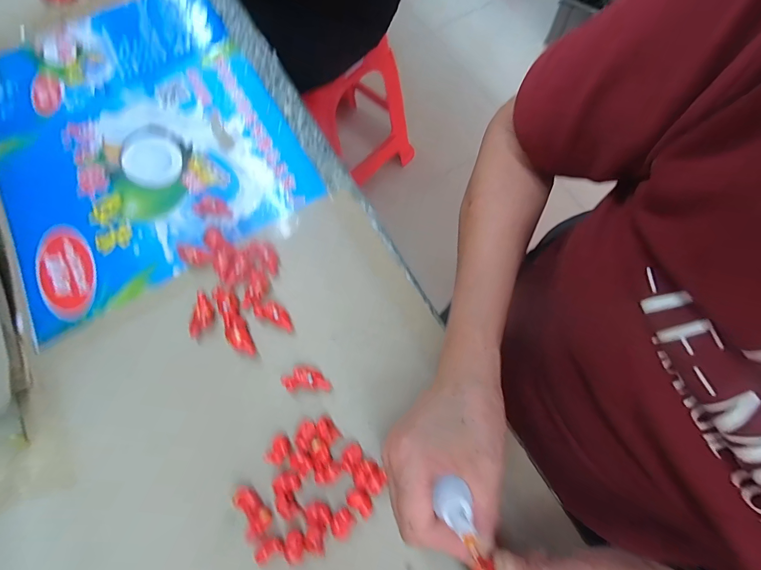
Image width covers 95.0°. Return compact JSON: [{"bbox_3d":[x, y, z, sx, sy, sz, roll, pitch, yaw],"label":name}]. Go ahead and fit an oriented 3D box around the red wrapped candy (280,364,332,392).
[{"bbox_3d":[-0.060,0.075,0.281,0.038,0.010,0.020,-2,72,2],"label":"red wrapped candy"}]

